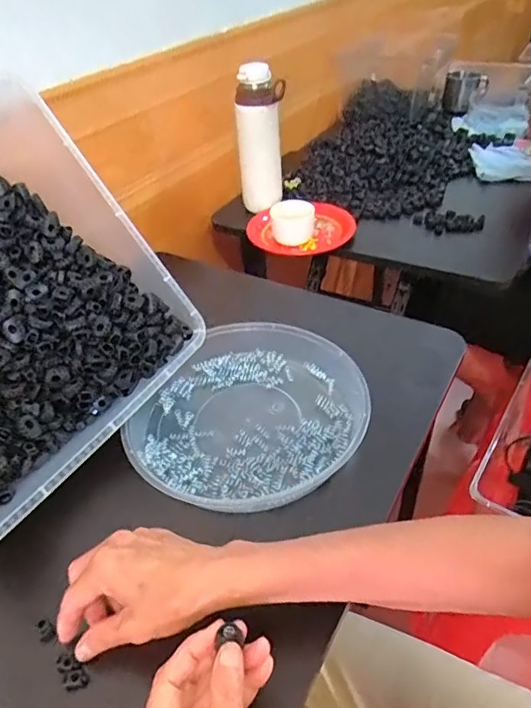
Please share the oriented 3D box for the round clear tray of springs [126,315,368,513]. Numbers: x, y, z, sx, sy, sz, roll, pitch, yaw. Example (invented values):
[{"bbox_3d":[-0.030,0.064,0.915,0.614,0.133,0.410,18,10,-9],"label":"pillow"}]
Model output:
[{"bbox_3d":[-0.013,0.055,0.500,0.211,0.038,0.229,-2,41,2],"label":"round clear tray of springs"}]

